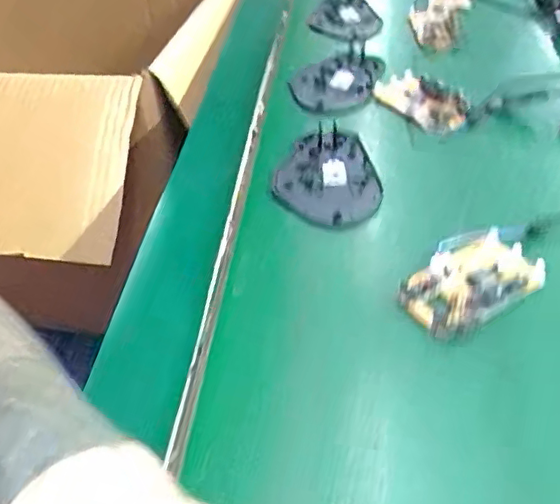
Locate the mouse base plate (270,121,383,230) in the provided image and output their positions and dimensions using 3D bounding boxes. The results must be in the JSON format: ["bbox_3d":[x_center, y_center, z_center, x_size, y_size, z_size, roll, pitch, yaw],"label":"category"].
[{"bbox_3d":[0.031,-0.057,0.432,0.072,0.011,0.107,-4,43,-2],"label":"mouse base plate"}]

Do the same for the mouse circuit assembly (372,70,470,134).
[{"bbox_3d":[0.117,-0.129,0.498,0.047,0.017,0.078,-25,47,-23],"label":"mouse circuit assembly"}]

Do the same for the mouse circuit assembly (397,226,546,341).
[{"bbox_3d":[0.115,0.012,0.351,0.098,0.016,0.053,-25,47,-23],"label":"mouse circuit assembly"}]

